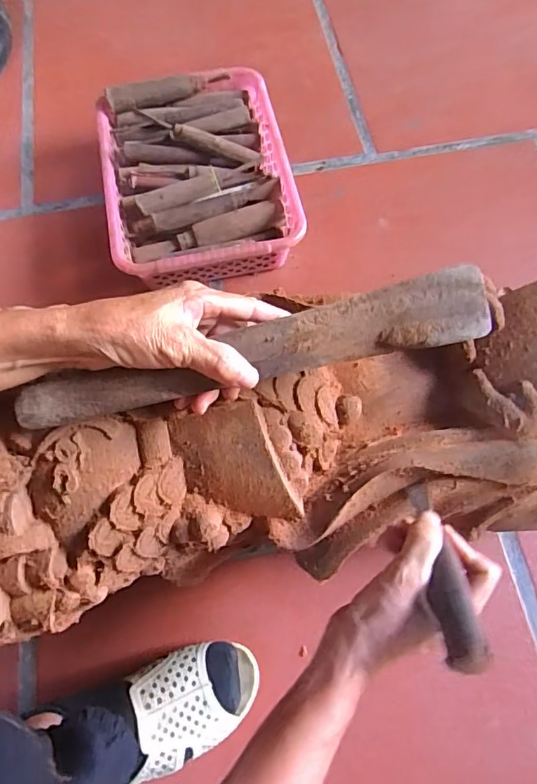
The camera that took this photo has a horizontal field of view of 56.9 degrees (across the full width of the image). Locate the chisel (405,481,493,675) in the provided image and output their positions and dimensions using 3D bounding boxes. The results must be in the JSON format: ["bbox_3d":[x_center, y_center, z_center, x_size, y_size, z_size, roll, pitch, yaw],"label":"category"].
[{"bbox_3d":[0.123,0.119,0.352,0.023,0.024,0.150,1,31,3],"label":"chisel"}]

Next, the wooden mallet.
[{"bbox_3d":[-0.011,-0.024,0.345,0.328,0.029,0.040,-14,68,1],"label":"wooden mallet"}]

